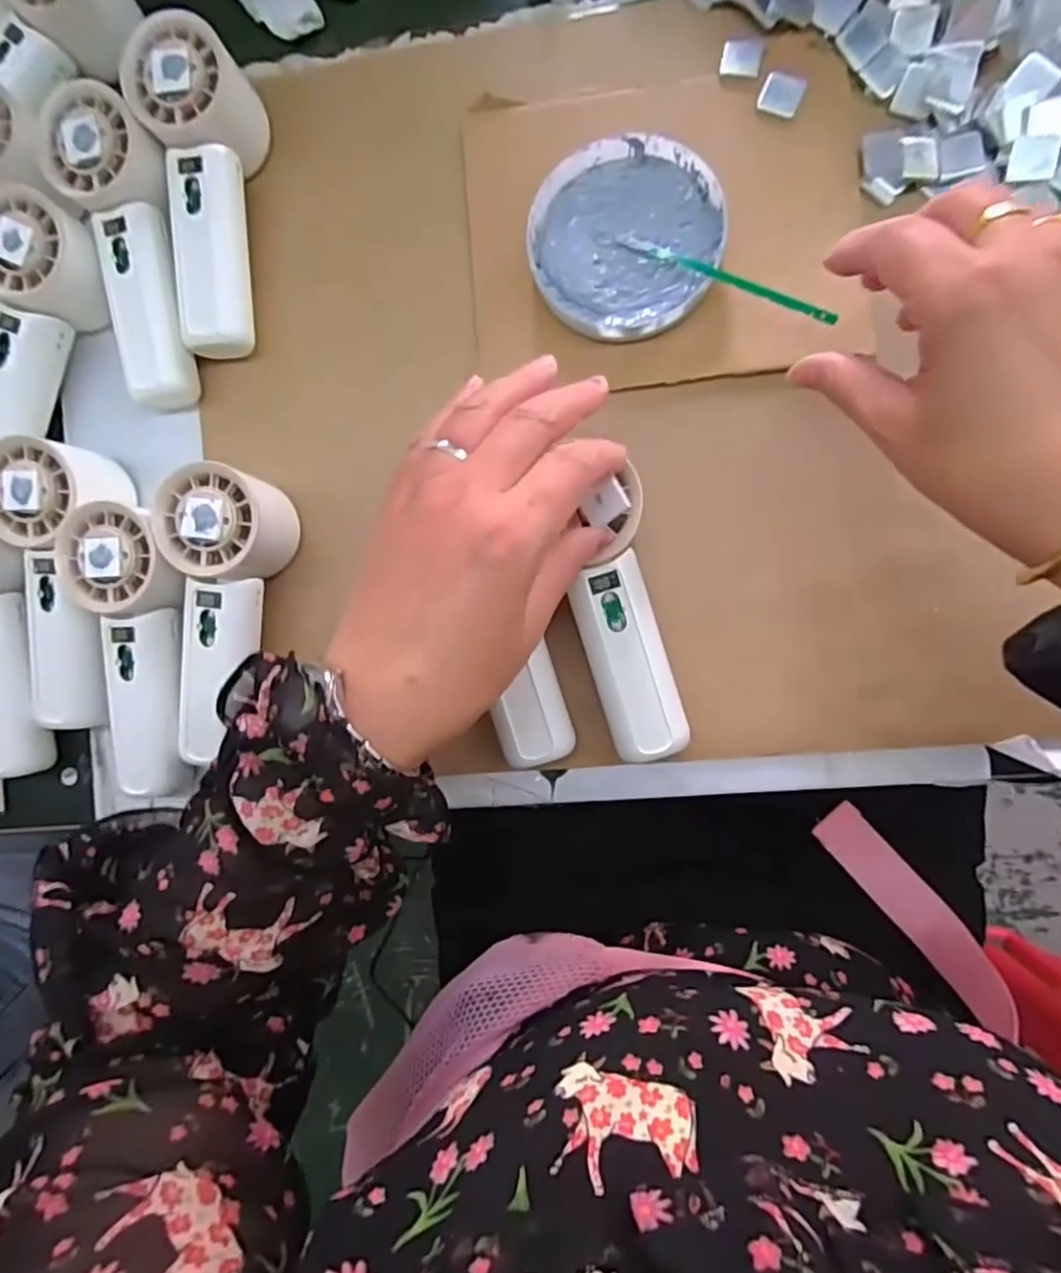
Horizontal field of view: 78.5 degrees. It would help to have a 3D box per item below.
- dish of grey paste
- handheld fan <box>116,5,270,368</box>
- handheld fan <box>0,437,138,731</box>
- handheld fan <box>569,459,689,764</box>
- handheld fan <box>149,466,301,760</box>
[{"bbox_3d":[0.052,-0.208,0.343,0.097,0.017,0.098,0,85,6],"label":"dish of grey paste"},{"bbox_3d":[-0.179,-0.240,0.360,0.052,0.043,0.159,0,99,6],"label":"handheld fan"},{"bbox_3d":[-0.259,-0.027,0.364,0.055,0.042,0.154,2,98,6],"label":"handheld fan"},{"bbox_3d":[0.045,-0.007,0.313,0.043,0.029,0.134,-9,98,5],"label":"handheld fan"},{"bbox_3d":[-0.170,-0.012,0.353,0.051,0.047,0.153,13,100,7],"label":"handheld fan"}]

